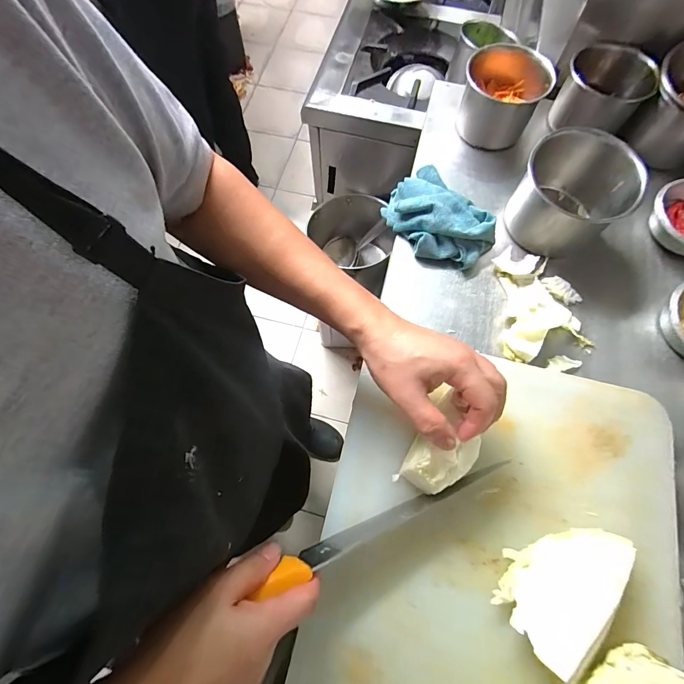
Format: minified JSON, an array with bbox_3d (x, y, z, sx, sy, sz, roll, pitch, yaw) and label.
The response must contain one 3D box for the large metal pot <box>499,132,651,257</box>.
[{"bbox_3d":[0.293,-0.190,0.485,0.130,0.098,0.131,36,74,12],"label":"large metal pot"}]

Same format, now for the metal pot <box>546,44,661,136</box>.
[{"bbox_3d":[0.380,-0.366,0.545,0.116,0.077,0.100,35,74,12],"label":"metal pot"}]

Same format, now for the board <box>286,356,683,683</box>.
[{"bbox_3d":[0.148,0.202,0.363,0.326,0.023,0.383,13,71,5],"label":"board"}]

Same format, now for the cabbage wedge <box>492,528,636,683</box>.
[{"bbox_3d":[0.199,0.209,0.328,0.128,0.062,0.072,-36,74,-12],"label":"cabbage wedge"}]

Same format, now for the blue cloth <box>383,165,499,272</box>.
[{"bbox_3d":[0.129,-0.170,0.503,0.099,0.048,0.153,-42,75,-13],"label":"blue cloth"}]

